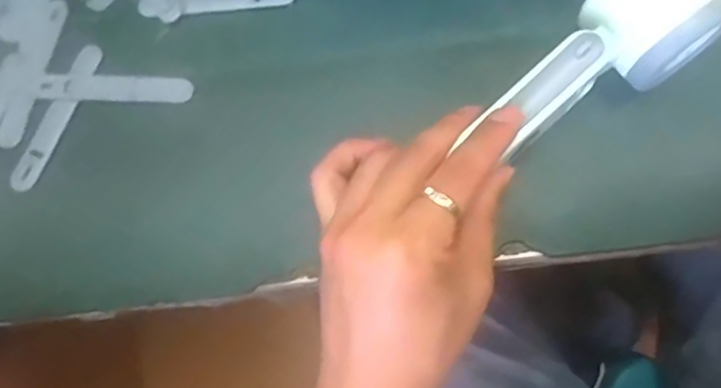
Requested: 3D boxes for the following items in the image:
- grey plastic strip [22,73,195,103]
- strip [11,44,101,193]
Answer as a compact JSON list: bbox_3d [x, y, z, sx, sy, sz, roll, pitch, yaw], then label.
[{"bbox_3d":[-0.147,-0.062,0.360,0.099,0.004,0.017,2,75,4],"label":"grey plastic strip"},{"bbox_3d":[-0.174,-0.045,0.356,0.016,0.004,0.092,20,77,9],"label":"strip"}]

